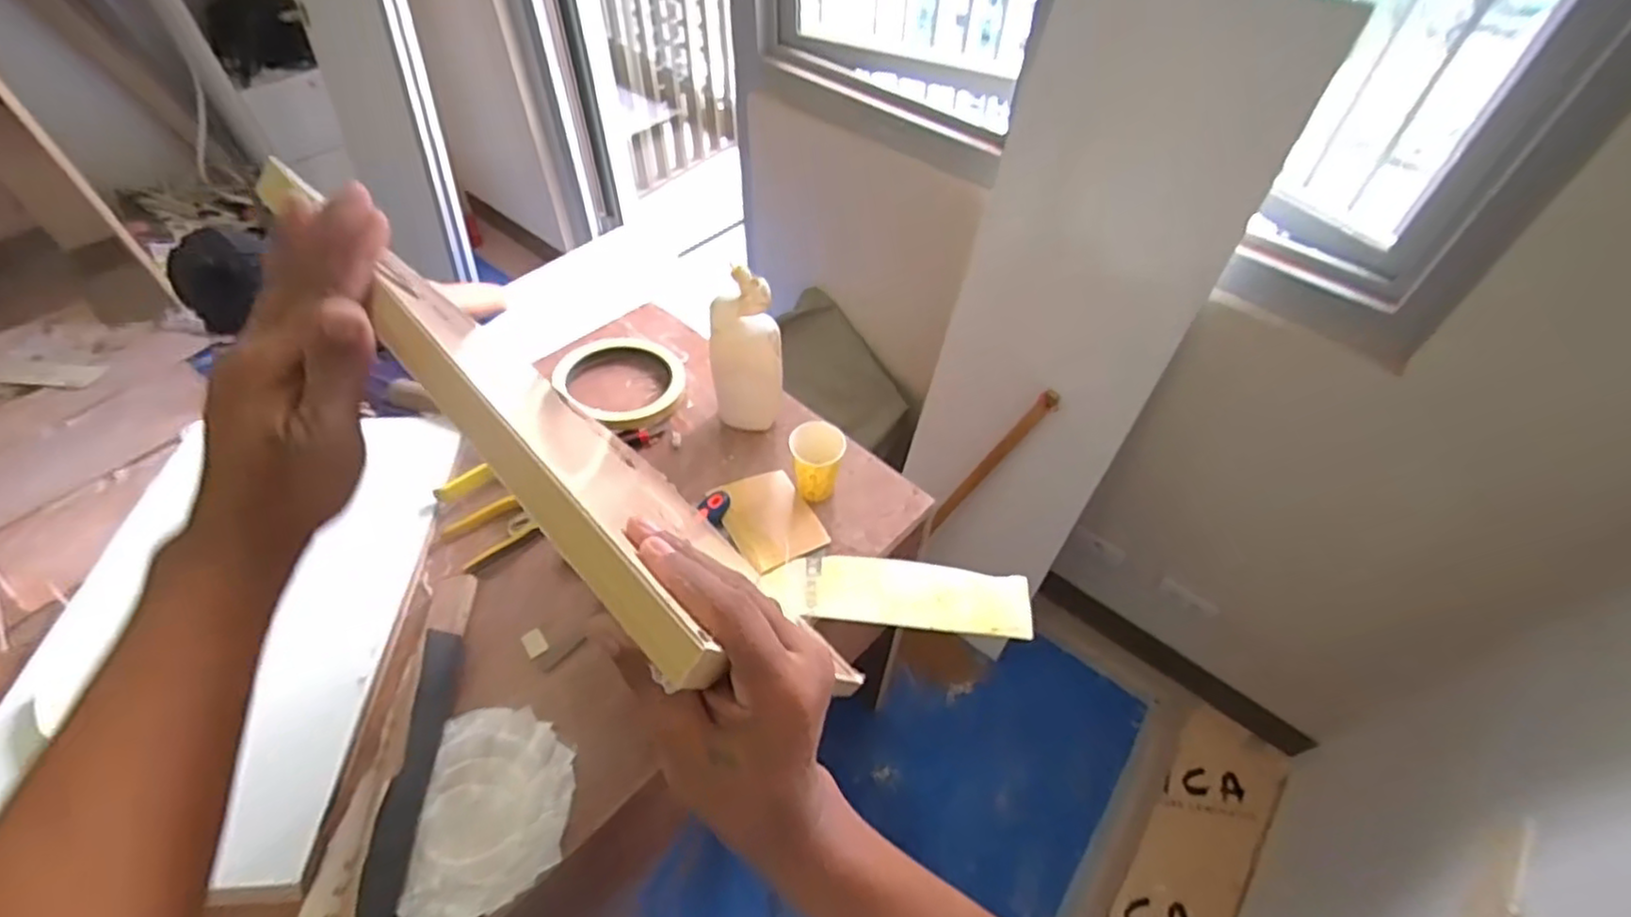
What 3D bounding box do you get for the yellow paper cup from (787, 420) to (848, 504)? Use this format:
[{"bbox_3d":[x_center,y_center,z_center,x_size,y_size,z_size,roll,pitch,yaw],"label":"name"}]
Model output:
[{"bbox_3d":[0.001,0.005,0.923,0.073,0.089,0.064,2,51,0],"label":"yellow paper cup"}]

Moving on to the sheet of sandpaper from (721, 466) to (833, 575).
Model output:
[{"bbox_3d":[-0.061,0.078,0.931,0.107,0.014,0.164,-24,46,-17],"label":"sheet of sandpaper"}]

